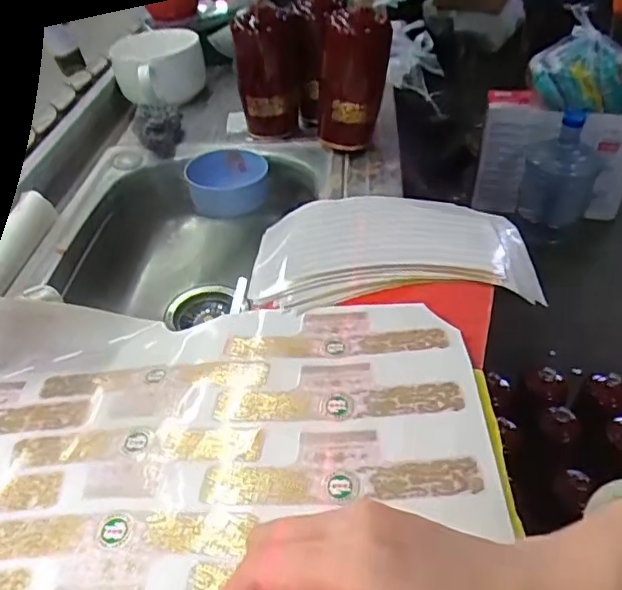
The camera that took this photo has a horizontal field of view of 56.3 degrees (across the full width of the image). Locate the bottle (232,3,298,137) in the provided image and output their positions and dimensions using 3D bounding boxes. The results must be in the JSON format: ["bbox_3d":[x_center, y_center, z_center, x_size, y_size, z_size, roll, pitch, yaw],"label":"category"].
[{"bbox_3d":[-0.057,-0.288,0.776,0.079,0.175,0.069,-7,41,-7],"label":"bottle"}]

